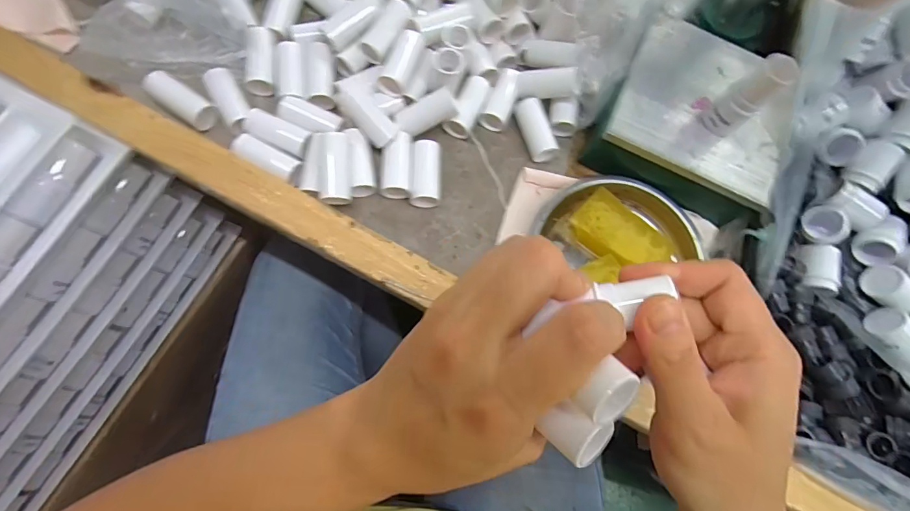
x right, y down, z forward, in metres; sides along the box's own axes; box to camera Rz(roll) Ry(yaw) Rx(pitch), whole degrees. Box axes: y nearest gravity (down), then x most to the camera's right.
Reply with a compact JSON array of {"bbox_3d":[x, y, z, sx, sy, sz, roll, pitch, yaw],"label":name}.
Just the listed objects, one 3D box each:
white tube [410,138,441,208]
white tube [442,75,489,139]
[{"bbox_3d":[-0.021,-0.061,0.319,0.021,0.015,0.051,5,74,-5],"label":"white tube"},{"bbox_3d":[0.010,-0.117,0.335,0.020,0.016,0.049,23,74,0],"label":"white tube"}]

